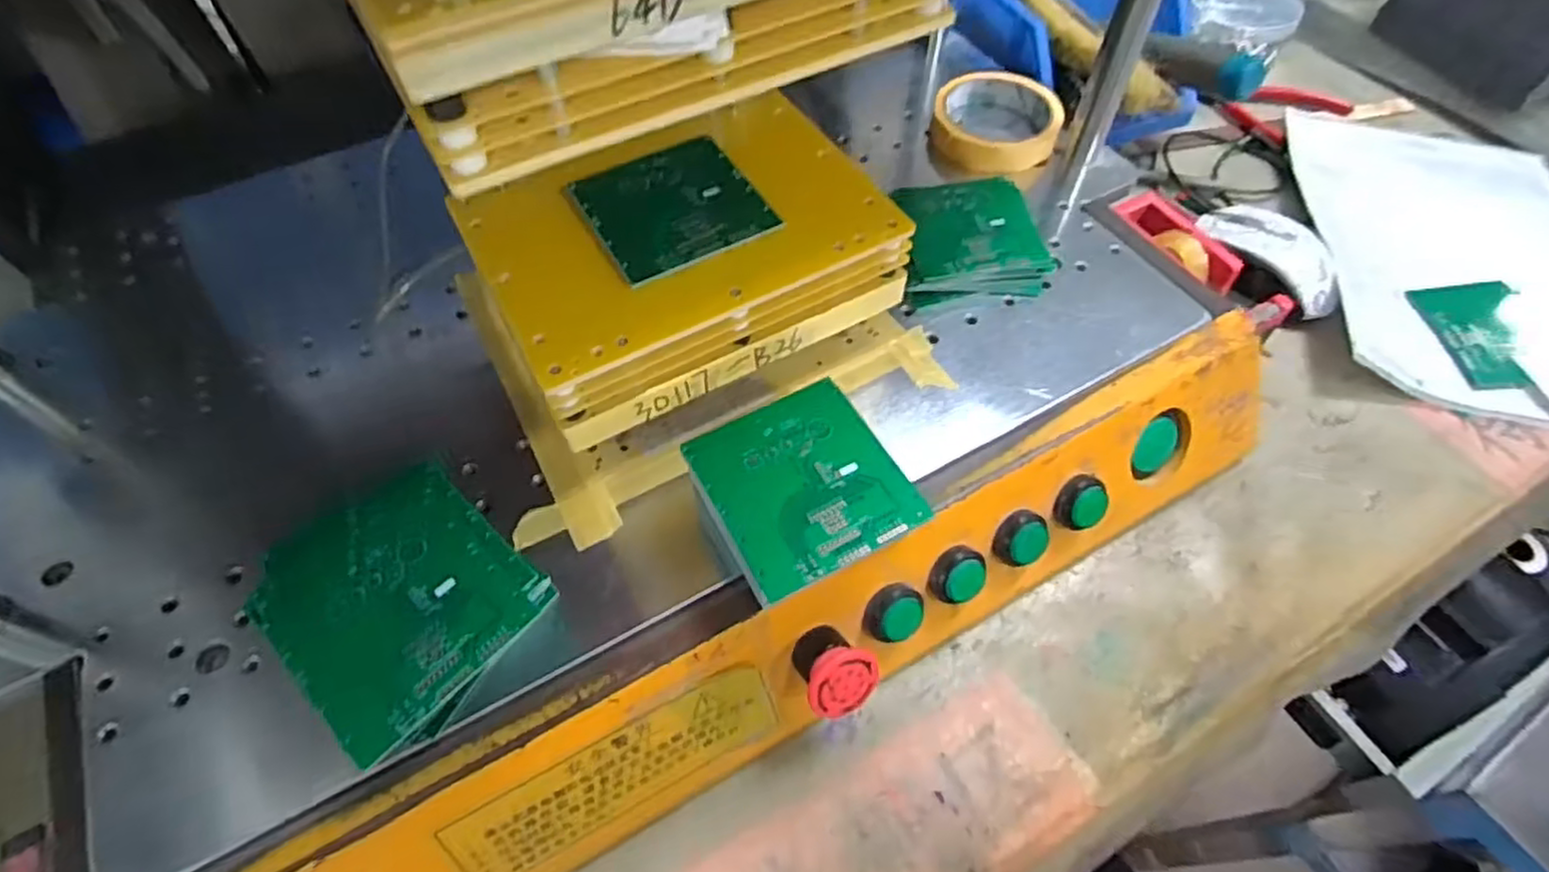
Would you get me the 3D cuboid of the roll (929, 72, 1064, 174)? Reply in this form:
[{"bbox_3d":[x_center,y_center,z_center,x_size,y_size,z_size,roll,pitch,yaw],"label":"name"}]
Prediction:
[{"bbox_3d":[0.164,-0.233,0.542,0.091,0.025,0.091,0,58,0],"label":"roll"}]

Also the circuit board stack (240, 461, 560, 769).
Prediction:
[{"bbox_3d":[-0.160,0.075,0.327,0.106,0.049,0.092,36,64,20],"label":"circuit board stack"}]

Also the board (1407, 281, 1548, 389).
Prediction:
[{"bbox_3d":[0.530,-0.076,0.538,0.086,0.008,0.090,-5,58,-4],"label":"board"}]

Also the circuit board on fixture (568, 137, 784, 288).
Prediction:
[{"bbox_3d":[-0.051,-0.117,0.369,0.081,0.004,0.081,-27,62,-16],"label":"circuit board on fixture"}]

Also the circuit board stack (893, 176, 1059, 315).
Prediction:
[{"bbox_3d":[0.124,-0.128,0.475,0.093,0.020,0.091,-7,58,-5],"label":"circuit board stack"}]

